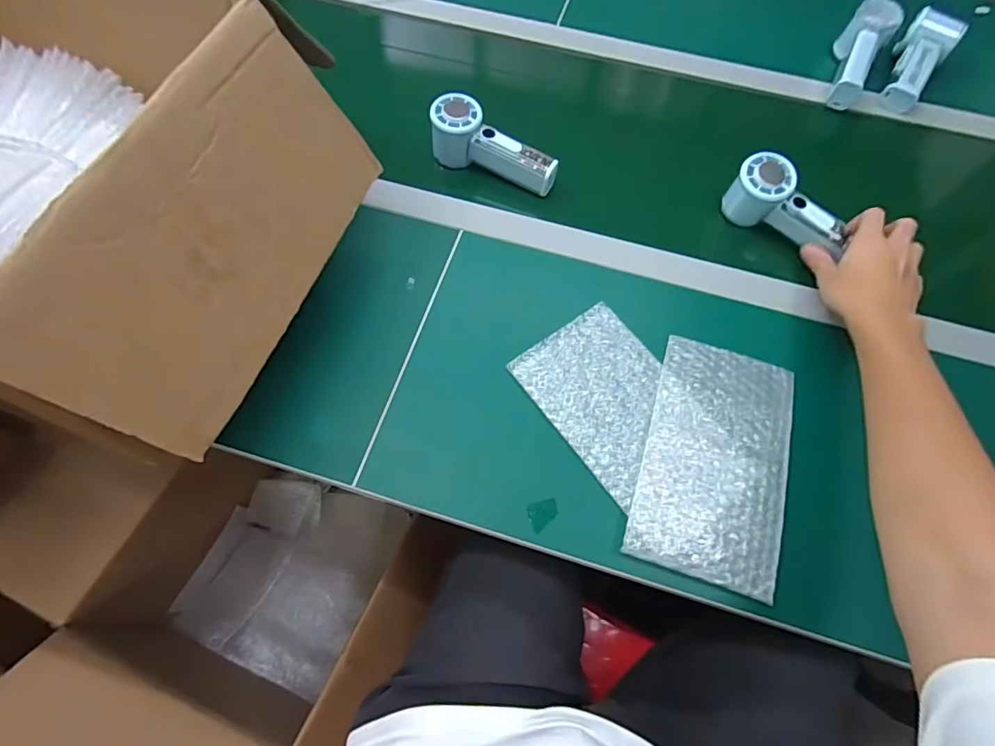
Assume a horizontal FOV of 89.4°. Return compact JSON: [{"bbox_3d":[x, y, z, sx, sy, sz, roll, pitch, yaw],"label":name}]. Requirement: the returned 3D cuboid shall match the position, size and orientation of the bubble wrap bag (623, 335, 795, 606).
[{"bbox_3d":[0.196,0.070,0.450,0.123,0.012,0.217,18,65,6],"label":"bubble wrap bag"}]

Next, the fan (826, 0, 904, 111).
[{"bbox_3d":[0.479,-0.418,0.662,0.058,0.054,0.155,22,82,8],"label":"fan"}]

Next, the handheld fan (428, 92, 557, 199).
[{"bbox_3d":[-0.001,-0.259,0.577,0.150,0.061,0.048,25,66,9],"label":"handheld fan"}]

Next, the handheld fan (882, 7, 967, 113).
[{"bbox_3d":[0.556,-0.406,0.661,0.060,0.040,0.141,26,81,10],"label":"handheld fan"}]

